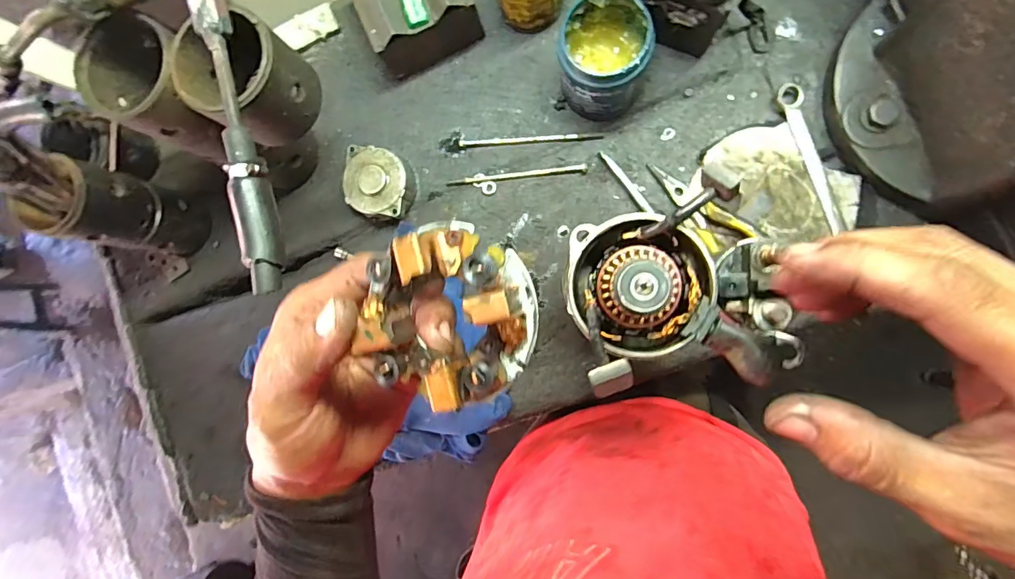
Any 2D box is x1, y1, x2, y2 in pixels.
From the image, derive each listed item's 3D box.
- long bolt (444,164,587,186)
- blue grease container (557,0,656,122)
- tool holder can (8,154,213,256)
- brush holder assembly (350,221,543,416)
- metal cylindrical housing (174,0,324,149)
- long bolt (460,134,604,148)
[{"bbox_3d":[0.011,-0.136,0.566,0.164,0.004,0.010,-4,87,9],"label":"long bolt"},{"bbox_3d":[0.101,-0.242,0.507,0.091,0.101,0.098,0,88,9],"label":"blue grease container"},{"bbox_3d":[-0.436,-0.087,0.553,0.065,0.177,0.080,13,90,10],"label":"tool holder can"},{"bbox_3d":[-0.024,0.009,0.191,0.070,0.028,0.066,0,88,9],"label":"brush holder assembly"},{"bbox_3d":[-0.221,-0.174,0.405,0.083,0.085,0.088,0,88,9],"label":"metal cylindrical housing"},{"bbox_3d":[0.026,-0.177,0.565,0.164,0.010,0.009,-1,88,9],"label":"long bolt"}]

